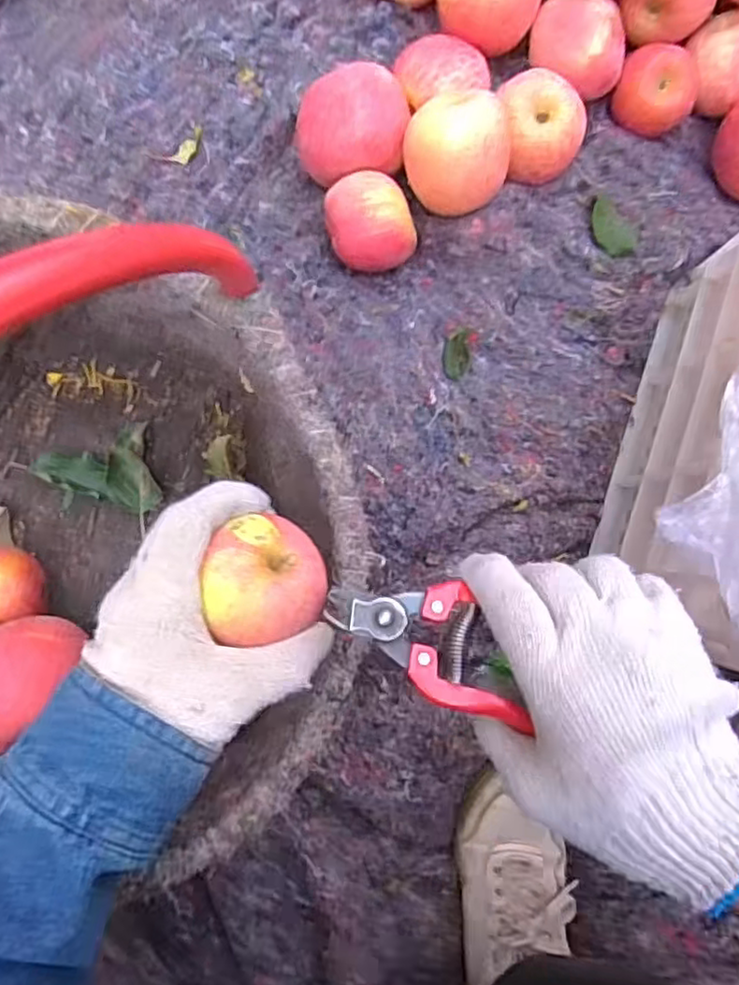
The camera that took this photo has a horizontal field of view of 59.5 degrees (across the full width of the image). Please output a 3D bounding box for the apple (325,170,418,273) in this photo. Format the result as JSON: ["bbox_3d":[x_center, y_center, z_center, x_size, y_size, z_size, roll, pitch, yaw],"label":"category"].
[{"bbox_3d":[-0.001,-0.217,0.532,0.063,0.059,0.067,0,84,-4],"label":"apple"}]

